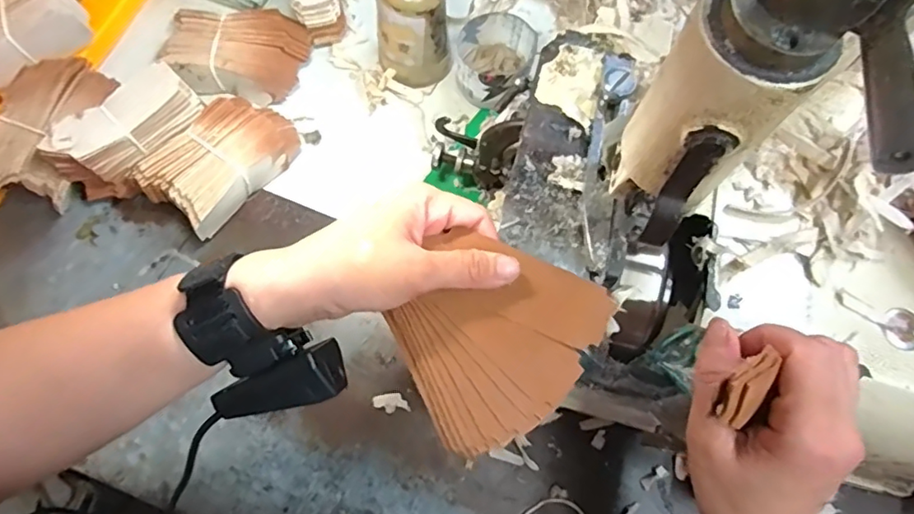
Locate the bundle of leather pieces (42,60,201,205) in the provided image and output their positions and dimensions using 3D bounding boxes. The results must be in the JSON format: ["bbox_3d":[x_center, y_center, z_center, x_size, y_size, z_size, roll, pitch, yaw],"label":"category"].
[{"bbox_3d":[-0.264,-0.102,0.445,0.045,0.047,0.115,40,77,16],"label":"bundle of leather pieces"}]

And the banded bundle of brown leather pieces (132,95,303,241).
[{"bbox_3d":[-0.196,-0.081,0.469,0.079,0.040,0.121,32,74,9],"label":"banded bundle of brown leather pieces"}]

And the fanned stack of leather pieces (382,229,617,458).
[{"bbox_3d":[0.018,0.042,0.296,0.097,0.018,0.108,31,78,9],"label":"fanned stack of leather pieces"}]

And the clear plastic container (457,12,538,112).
[{"bbox_3d":[0.033,-0.177,0.509,0.068,0.043,0.078,18,72,5],"label":"clear plastic container"}]

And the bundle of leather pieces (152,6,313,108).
[{"bbox_3d":[-0.196,-0.182,0.503,0.117,0.036,0.074,6,72,1],"label":"bundle of leather pieces"}]

